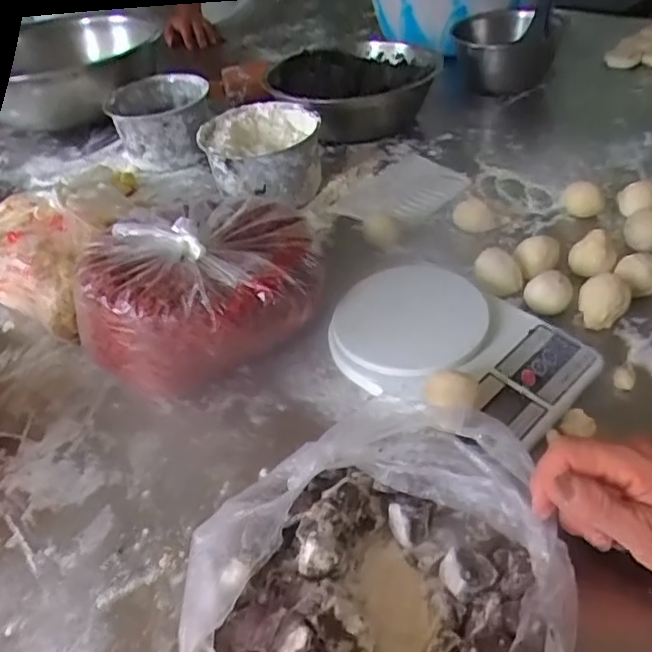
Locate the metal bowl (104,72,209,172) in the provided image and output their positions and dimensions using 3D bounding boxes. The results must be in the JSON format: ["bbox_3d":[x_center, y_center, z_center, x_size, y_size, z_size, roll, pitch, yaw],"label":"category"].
[{"bbox_3d":[-0.254,-0.315,0.907,0.139,0.096,0.153,-7,41,1],"label":"metal bowl"}]

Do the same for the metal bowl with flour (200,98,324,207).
[{"bbox_3d":[-0.082,-0.218,0.776,0.145,0.089,0.163,-3,42,5],"label":"metal bowl with flour"}]

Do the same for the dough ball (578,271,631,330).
[{"bbox_3d":[0.251,-0.025,0.528,0.035,0.040,0.031,-13,42,-6],"label":"dough ball"}]

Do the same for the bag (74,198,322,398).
[{"bbox_3d":[-0.116,-0.039,0.557,0.212,0.116,0.179,-12,42,-4],"label":"bag"}]

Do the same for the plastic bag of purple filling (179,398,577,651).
[{"bbox_3d":[0.023,0.163,0.336,0.208,0.072,0.241,5,43,14],"label":"plastic bag of purple filling"}]

